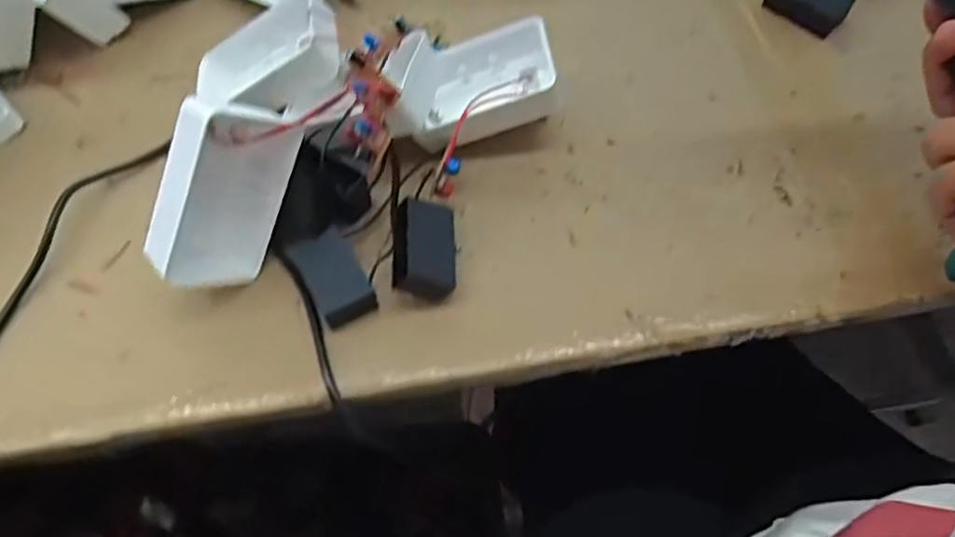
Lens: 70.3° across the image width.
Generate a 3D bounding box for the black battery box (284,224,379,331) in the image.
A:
[{"bbox_3d":[-0.077,0.004,0.357,0.028,0.018,0.053,-28,64,-15],"label":"black battery box"}]

